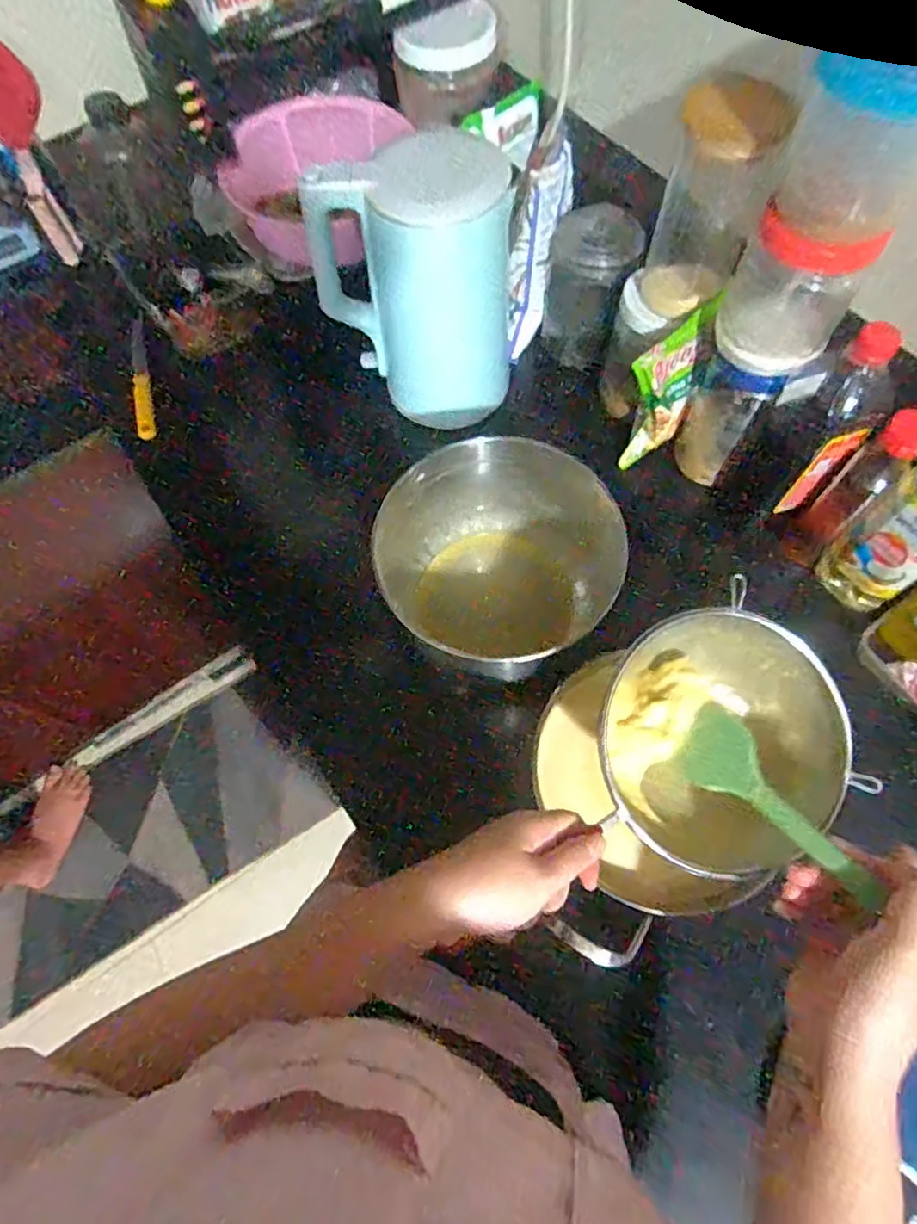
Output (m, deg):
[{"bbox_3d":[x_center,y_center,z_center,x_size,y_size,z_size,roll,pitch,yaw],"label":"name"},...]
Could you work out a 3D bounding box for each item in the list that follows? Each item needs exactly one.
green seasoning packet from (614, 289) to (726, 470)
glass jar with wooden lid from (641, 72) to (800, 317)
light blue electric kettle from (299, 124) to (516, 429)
[{"bbox_3d":[0.218,-0.226,0.655,0.084,0.158,0.038,-29,68,-10],"label":"green seasoning packet"},{"bbox_3d":[0.218,-0.356,0.541,0.079,0.172,0.078,-1,66,2],"label":"glass jar with wooden lid"},{"bbox_3d":[-0.041,-0.355,0.666,0.197,0.278,0.136,8,67,6],"label":"light blue electric kettle"}]

